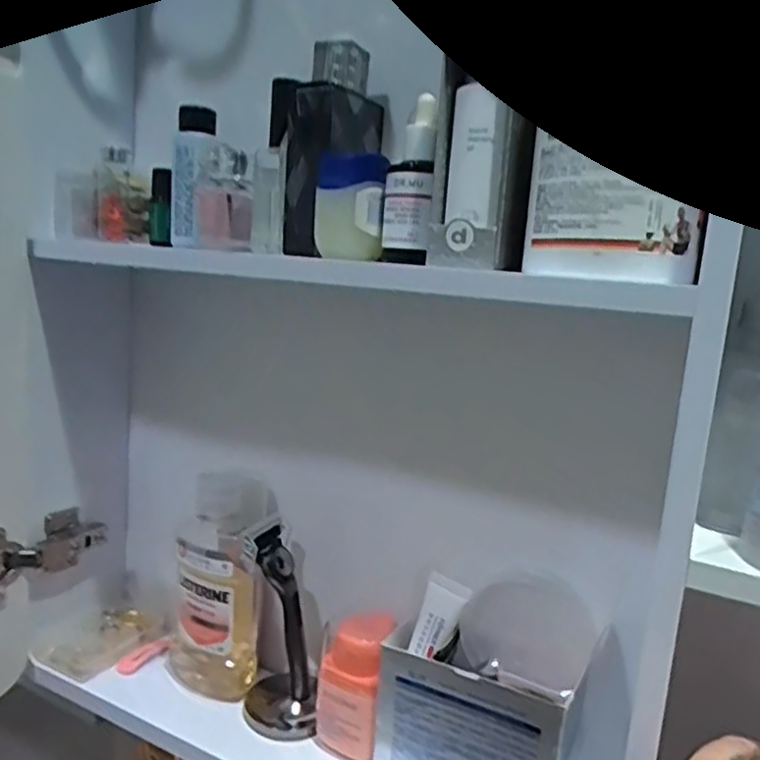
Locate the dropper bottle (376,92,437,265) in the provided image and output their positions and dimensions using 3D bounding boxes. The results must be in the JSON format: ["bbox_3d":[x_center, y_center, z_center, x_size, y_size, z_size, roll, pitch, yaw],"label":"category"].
[{"bbox_3d":[0.017,-0.111,0.370,0.025,0.090,0.032,4,9,-1],"label":"dropper bottle"}]

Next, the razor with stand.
[{"bbox_3d":[-0.074,0.188,0.507,0.060,0.158,0.071,3,9,-6],"label":"razor with stand"}]

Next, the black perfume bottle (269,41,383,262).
[{"bbox_3d":[-0.028,-0.145,0.422,0.078,0.127,0.034,-3,12,-38],"label":"black perfume bottle"}]

